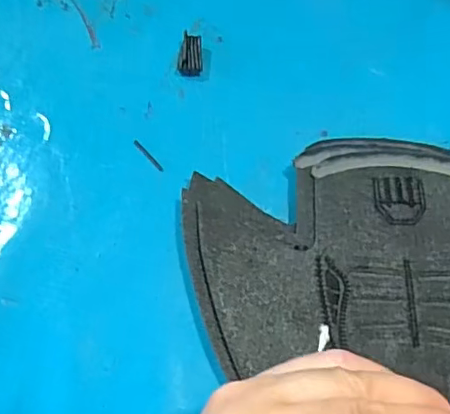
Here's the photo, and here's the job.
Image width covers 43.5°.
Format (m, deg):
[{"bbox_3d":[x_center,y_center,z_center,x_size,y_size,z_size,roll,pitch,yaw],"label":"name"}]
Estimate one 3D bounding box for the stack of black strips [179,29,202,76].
[{"bbox_3d":[-0.019,-0.088,0.327,0.013,0.012,0.024,9,72,2],"label":"stack of black strips"}]

